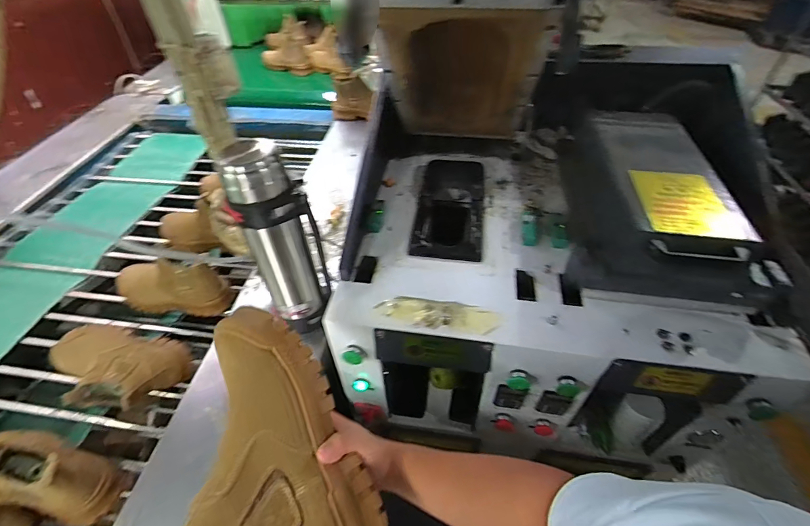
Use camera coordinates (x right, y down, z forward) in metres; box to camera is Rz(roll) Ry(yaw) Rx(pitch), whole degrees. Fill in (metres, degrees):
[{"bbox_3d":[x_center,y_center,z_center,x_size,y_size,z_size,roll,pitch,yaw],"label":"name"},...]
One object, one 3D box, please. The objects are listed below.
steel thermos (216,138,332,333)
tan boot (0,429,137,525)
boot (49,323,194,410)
[{"bbox_3d":[-0.221,-0.027,0.715,0.125,0.381,0.104,9,50,8],"label":"steel thermos"},{"bbox_3d":[-0.622,0.334,0.628,0.276,0.158,0.115,14,51,12],"label":"tan boot"},{"bbox_3d":[-0.602,0.211,0.787,0.276,0.101,0.168,10,50,8],"label":"boot"}]

